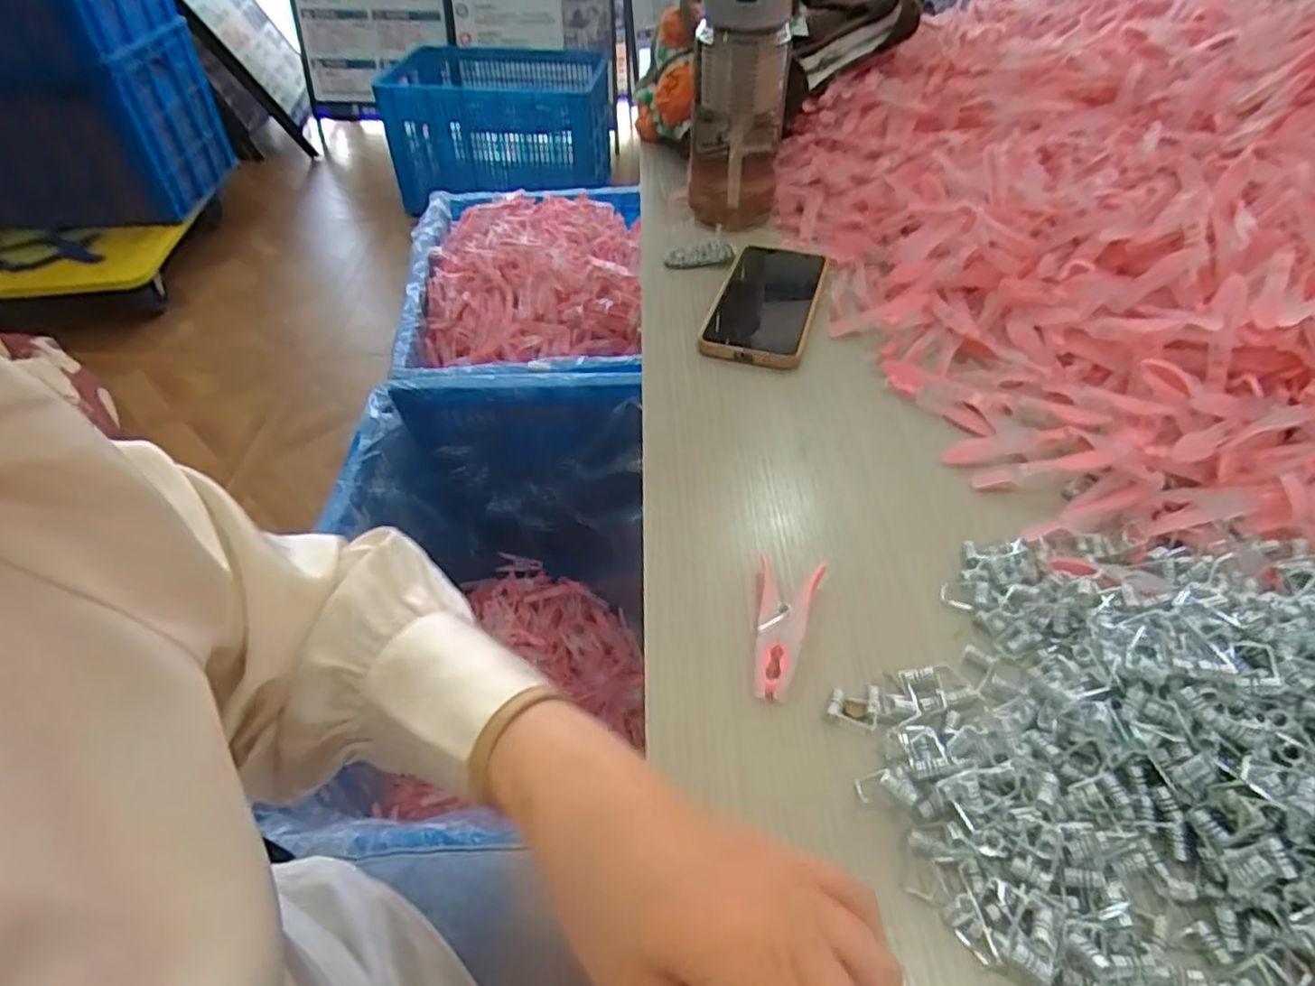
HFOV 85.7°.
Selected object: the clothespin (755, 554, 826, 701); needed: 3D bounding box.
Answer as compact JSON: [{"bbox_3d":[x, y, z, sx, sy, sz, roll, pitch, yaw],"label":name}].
[{"bbox_3d":[0.061,0.064,0.342,0.029,0.014,0.070,10,46,11],"label":"clothespin"}]

